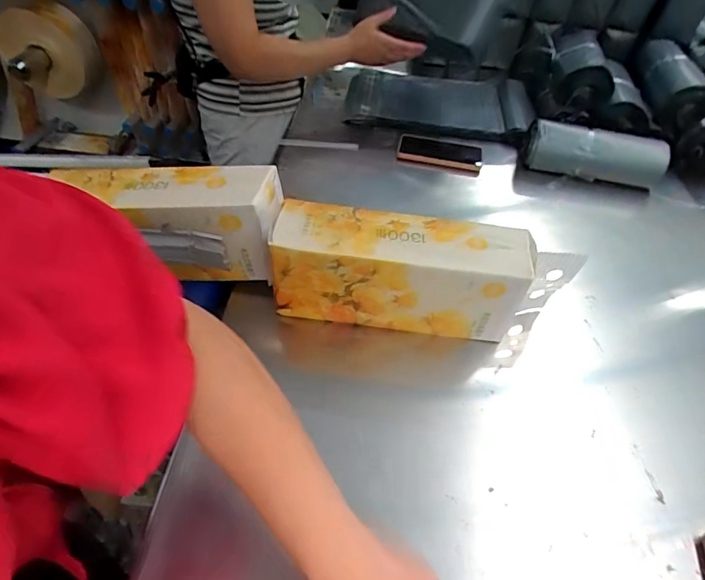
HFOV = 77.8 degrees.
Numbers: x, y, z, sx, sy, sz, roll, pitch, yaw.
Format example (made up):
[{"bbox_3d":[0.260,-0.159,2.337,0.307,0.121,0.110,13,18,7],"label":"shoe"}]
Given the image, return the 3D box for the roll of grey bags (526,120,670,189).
[{"bbox_3d":[0.487,-0.278,0.884,0.258,0.074,0.082,10,48,4],"label":"roll of grey bags"}]

